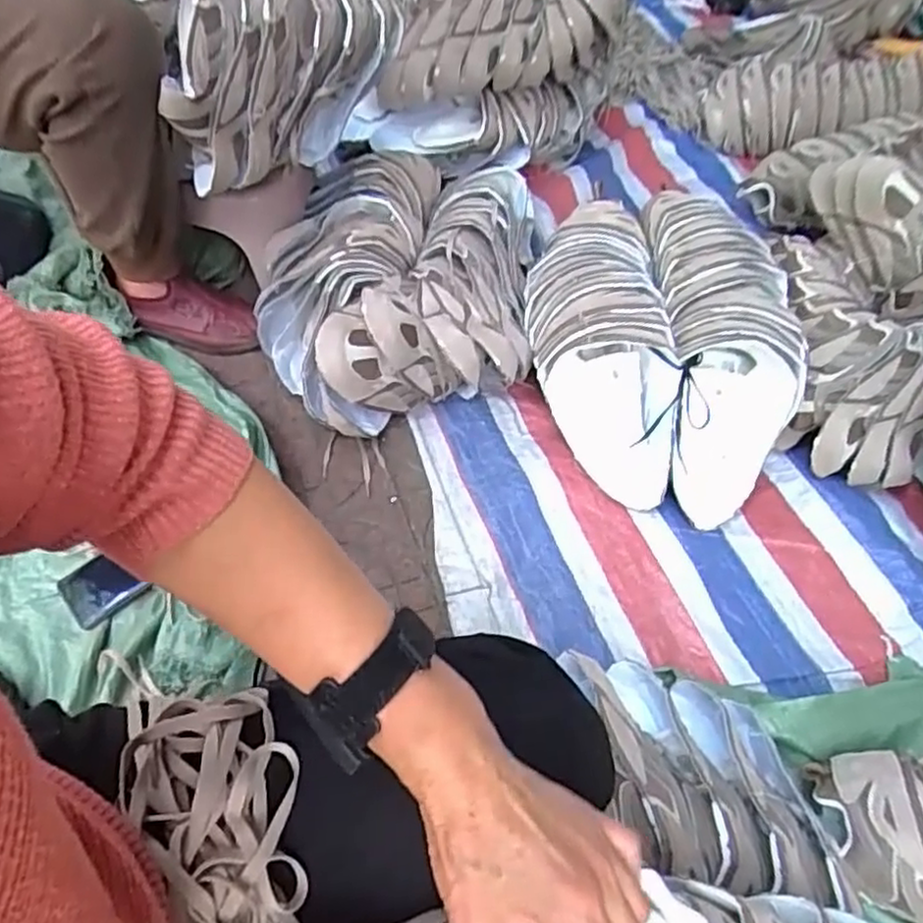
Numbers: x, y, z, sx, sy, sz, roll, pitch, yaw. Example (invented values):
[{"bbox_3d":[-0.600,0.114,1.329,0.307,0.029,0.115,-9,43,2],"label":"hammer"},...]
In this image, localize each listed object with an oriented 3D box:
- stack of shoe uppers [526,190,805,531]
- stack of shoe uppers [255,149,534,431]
[{"bbox_3d":[0.256,-0.154,0.952,0.308,0.194,0.428,-3,56,-9],"label":"stack of shoe uppers"},{"bbox_3d":[-0.092,-0.260,1.056,0.381,0.195,0.475,6,55,-3],"label":"stack of shoe uppers"}]

